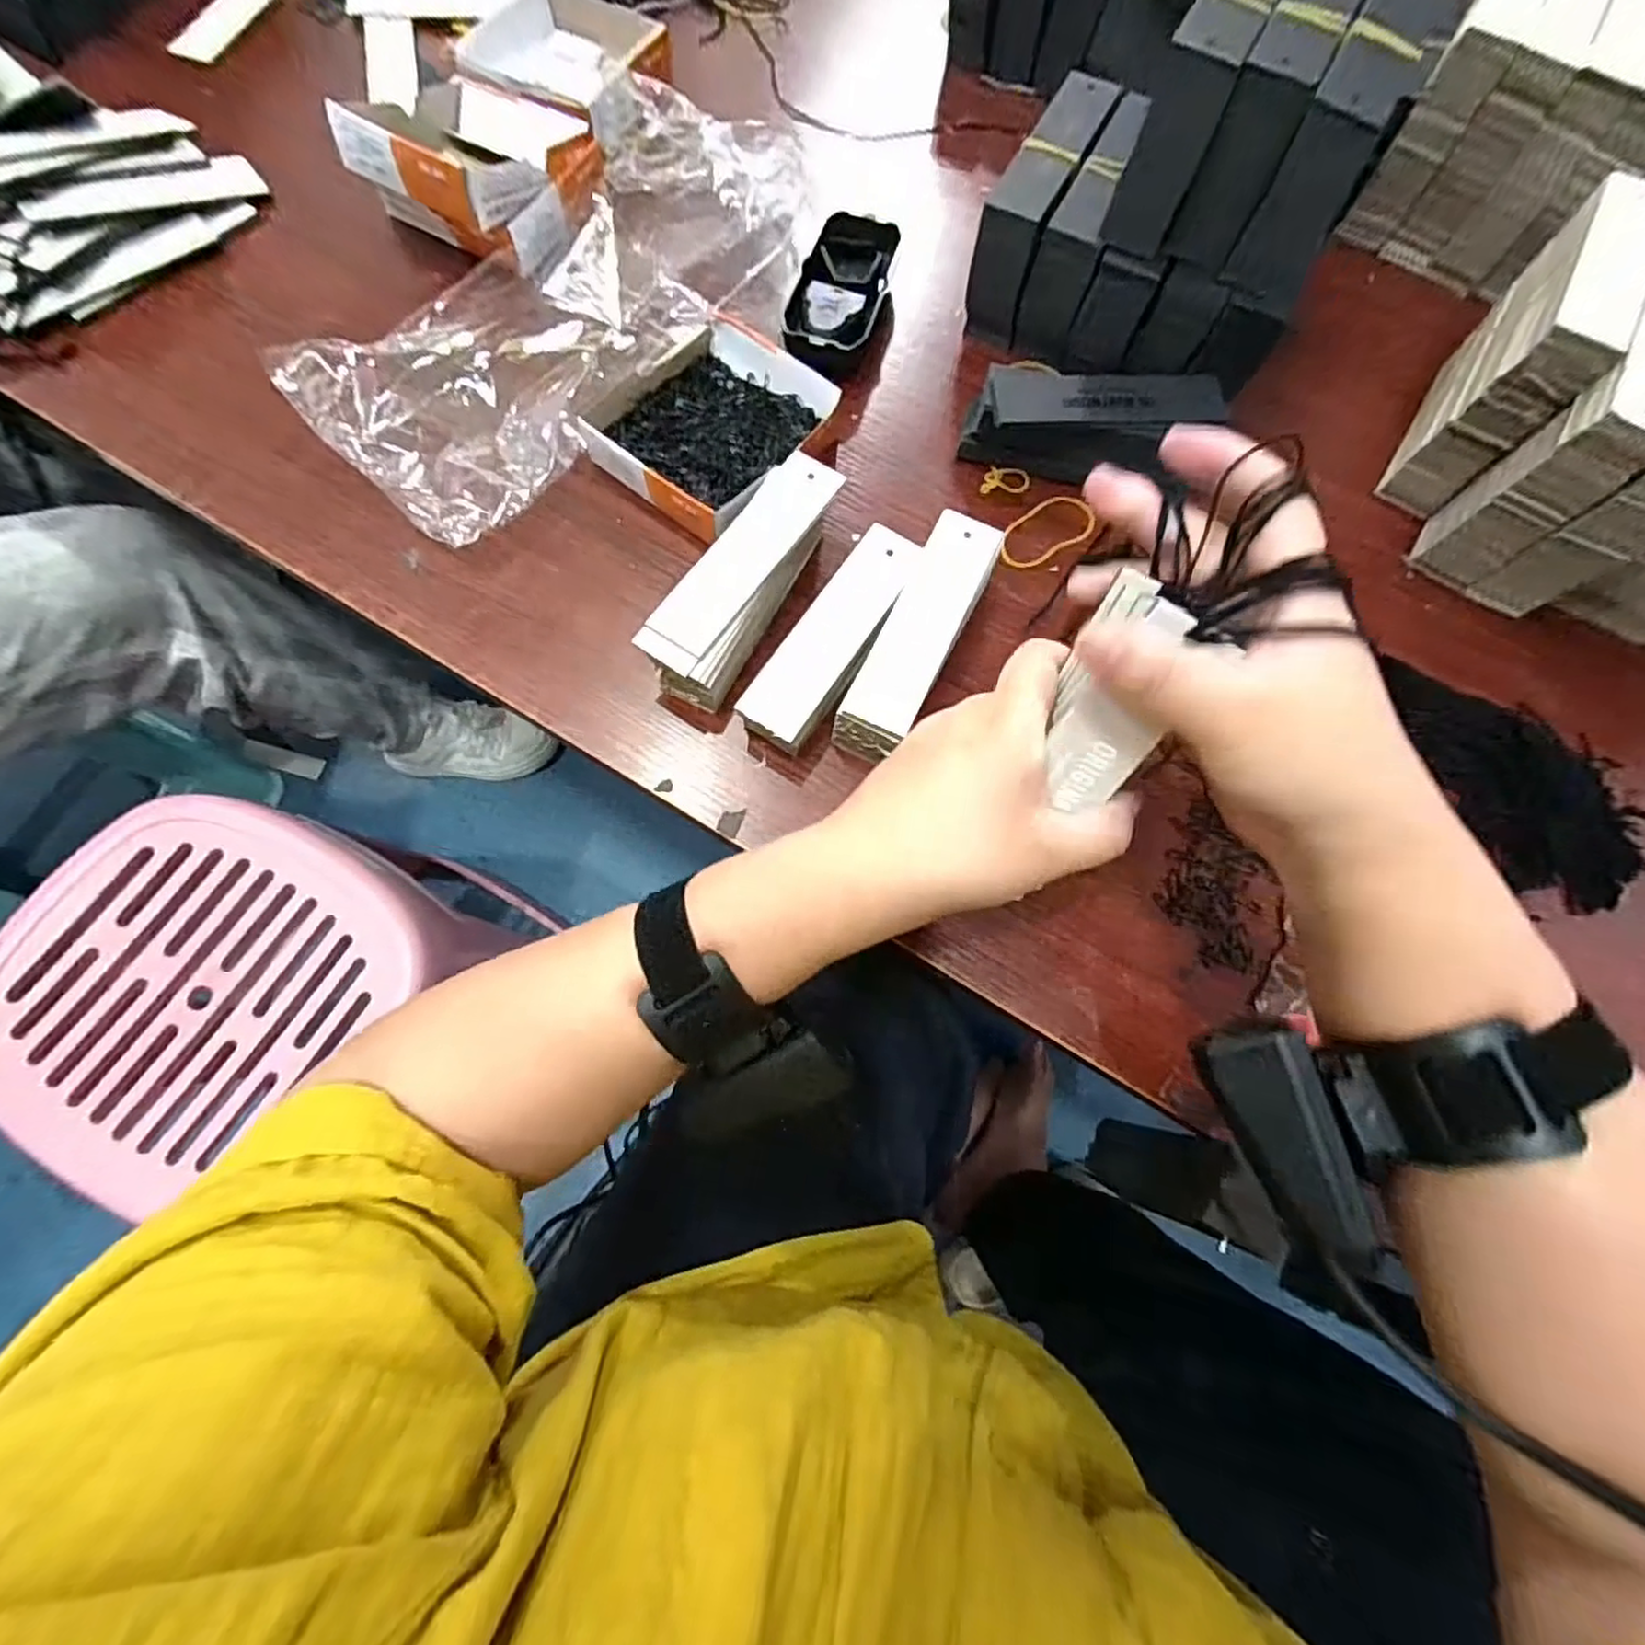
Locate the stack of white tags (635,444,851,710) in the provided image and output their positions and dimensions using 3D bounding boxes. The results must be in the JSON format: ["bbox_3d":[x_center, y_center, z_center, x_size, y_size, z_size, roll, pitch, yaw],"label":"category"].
[{"bbox_3d":[-0.034,-0.121,0.364,0.048,0.039,0.139,32,74,7],"label":"stack of white tags"}]

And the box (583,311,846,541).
[{"bbox_3d":[-0.063,-0.222,0.395,0.117,0.031,0.116,38,75,9],"label":"box"}]

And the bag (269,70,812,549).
[{"bbox_3d":[-0.147,-0.314,0.413,0.191,0.054,0.325,43,76,11],"label":"bag"}]

